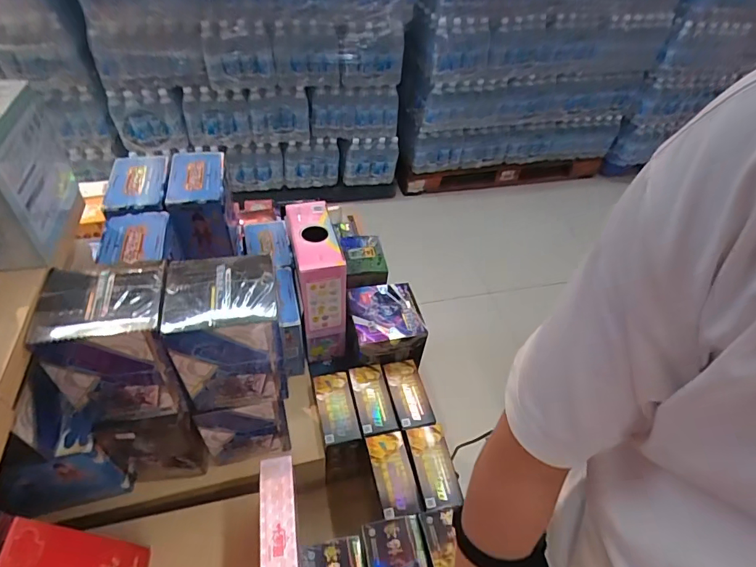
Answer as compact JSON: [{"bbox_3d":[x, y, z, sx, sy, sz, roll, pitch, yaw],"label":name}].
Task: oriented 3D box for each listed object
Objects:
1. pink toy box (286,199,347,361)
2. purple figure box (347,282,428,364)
[{"bbox_3d":[-0.107,-0.005,0.774,0.071,0.210,0.185,-8,49,-13],"label":"pink toy box"},{"bbox_3d":[0.012,0.072,0.782,0.123,0.073,0.123,-1,48,-7],"label":"purple figure box"}]

